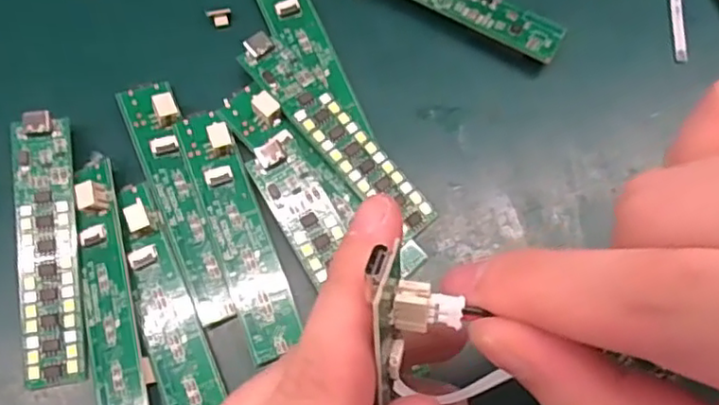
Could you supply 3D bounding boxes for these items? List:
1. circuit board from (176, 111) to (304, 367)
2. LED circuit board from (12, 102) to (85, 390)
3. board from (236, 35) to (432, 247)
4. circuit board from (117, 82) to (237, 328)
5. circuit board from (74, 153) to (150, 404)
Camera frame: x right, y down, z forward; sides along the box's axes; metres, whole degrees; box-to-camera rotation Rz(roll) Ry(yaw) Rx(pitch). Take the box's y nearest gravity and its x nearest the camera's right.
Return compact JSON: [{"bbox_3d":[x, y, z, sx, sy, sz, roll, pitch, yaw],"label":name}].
[{"bbox_3d":[-0.039,0.006,0.200,0.016,0.008,0.078,-20,75,-7],"label":"circuit board"},{"bbox_3d":[-0.096,0.013,0.197,0.017,0.010,0.083,-9,74,-3],"label":"LED circuit board"},{"bbox_3d":[-0.008,-0.023,0.210,0.017,0.010,0.083,-40,78,-12],"label":"board"},{"bbox_3d":[-0.057,-0.003,0.202,0.017,0.007,0.083,-22,75,-7],"label":"circuit board"},{"bbox_3d":[-0.077,0.025,0.191,0.016,0.008,0.086,-13,74,-5],"label":"circuit board"}]

